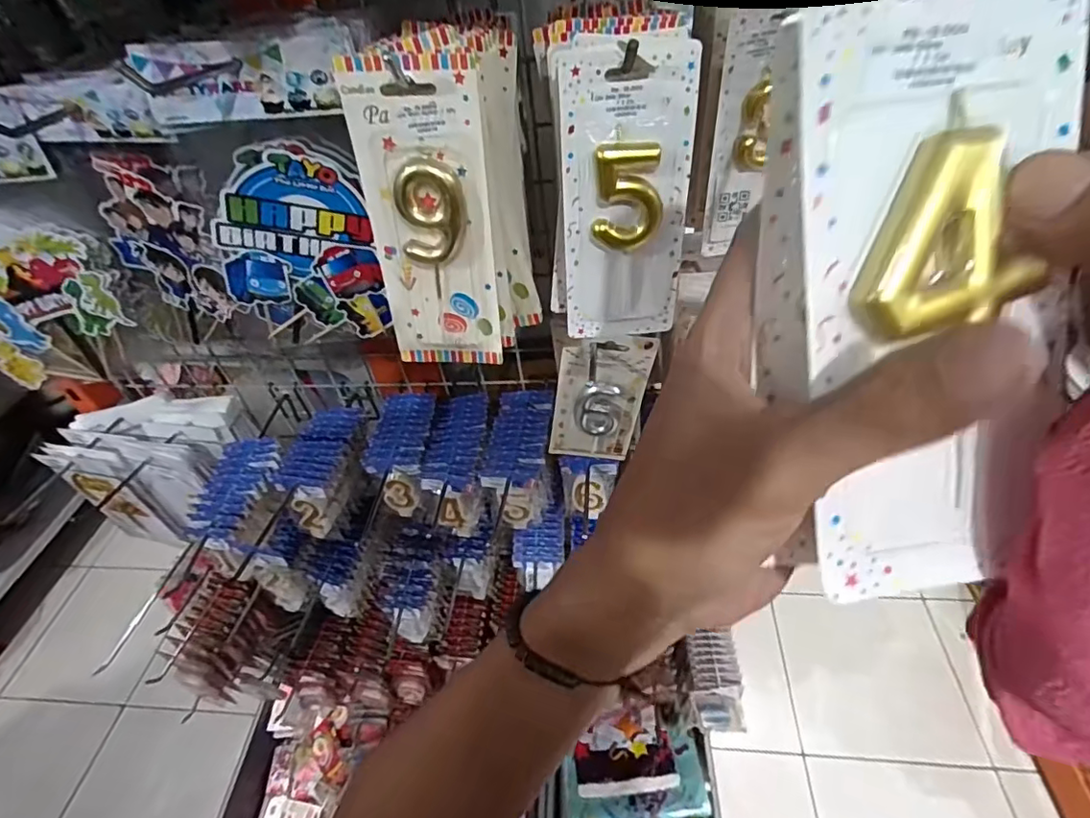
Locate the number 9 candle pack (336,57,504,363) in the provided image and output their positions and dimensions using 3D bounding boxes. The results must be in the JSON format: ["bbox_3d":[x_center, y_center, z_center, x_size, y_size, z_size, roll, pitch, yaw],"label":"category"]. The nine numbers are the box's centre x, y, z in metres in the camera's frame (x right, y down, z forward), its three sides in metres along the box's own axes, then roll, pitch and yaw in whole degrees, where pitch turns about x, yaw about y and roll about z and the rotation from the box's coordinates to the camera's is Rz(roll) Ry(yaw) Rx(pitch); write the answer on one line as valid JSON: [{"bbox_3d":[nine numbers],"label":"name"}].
[{"bbox_3d":[-0.064,-0.102,0.327,0.071,0.172,0.023,3,44,10],"label":"number 9 candle pack"}]

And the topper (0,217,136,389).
[{"bbox_3d":[-0.390,-0.083,0.429,0.112,0.118,0.024,-10,43,-3],"label":"topper"}]

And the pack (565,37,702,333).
[{"bbox_3d":[0.045,-0.110,0.311,0.066,0.158,0.023,3,44,11],"label":"pack"}]

